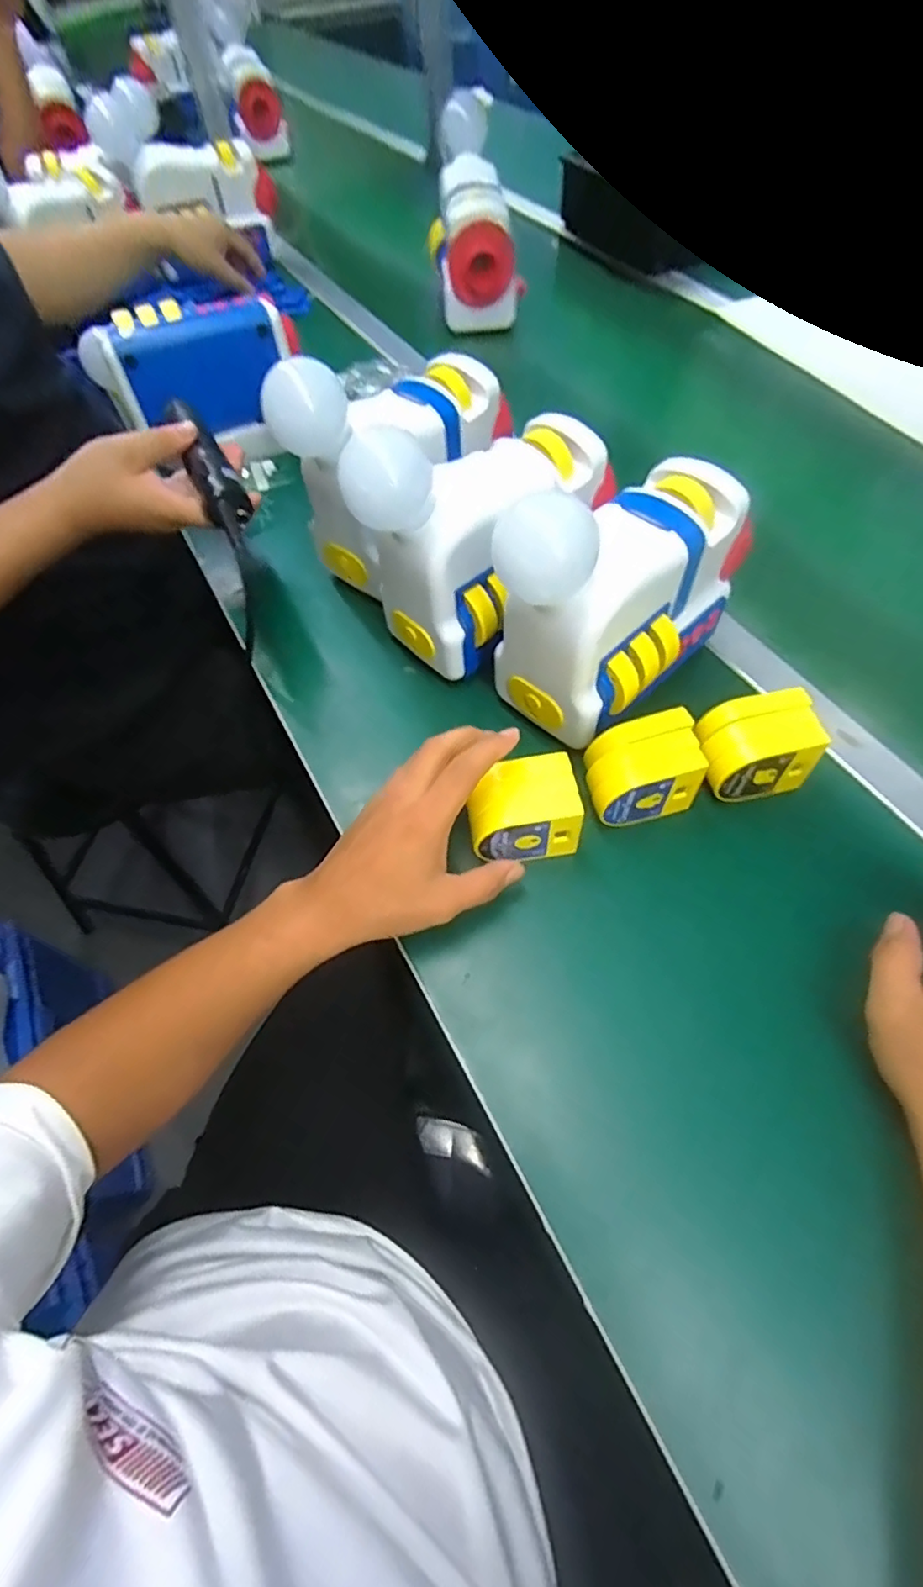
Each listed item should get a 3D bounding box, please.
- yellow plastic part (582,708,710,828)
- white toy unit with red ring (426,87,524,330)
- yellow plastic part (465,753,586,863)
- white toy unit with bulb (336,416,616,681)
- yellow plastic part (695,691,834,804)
[{"bbox_3d":[0.128,-0.016,0.435,0.077,0.051,0.055,-13,59,-6],"label":"yellow plastic part"},{"bbox_3d":[0.008,-0.789,0.834,0.117,0.104,0.242,-12,83,16],"label":"white toy unit with red ring"},{"bbox_3d":[0.042,0.011,0.414,0.075,0.050,0.054,-10,59,-4],"label":"yellow plastic part"},{"bbox_3d":[0.022,-0.204,0.469,0.202,0.170,0.098,-33,63,-17],"label":"white toy unit with bulb"},{"bbox_3d":[0.210,-0.036,0.433,0.075,0.050,0.061,-9,59,-3],"label":"yellow plastic part"}]

